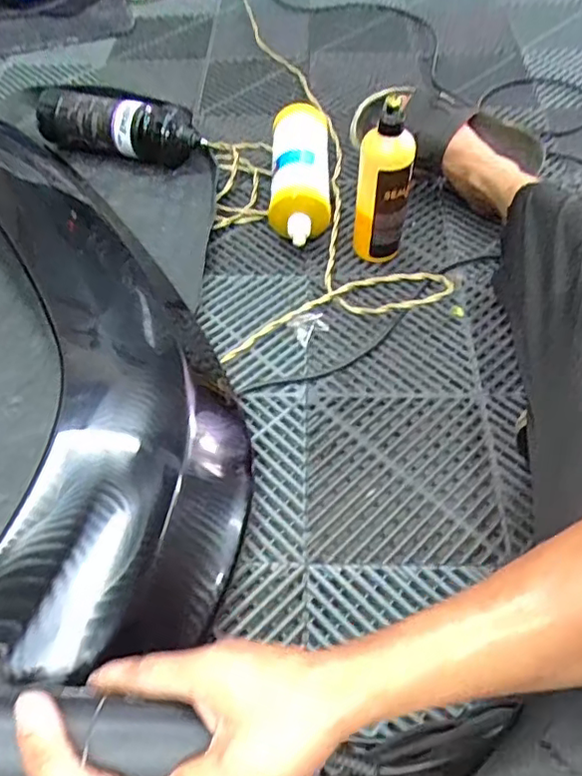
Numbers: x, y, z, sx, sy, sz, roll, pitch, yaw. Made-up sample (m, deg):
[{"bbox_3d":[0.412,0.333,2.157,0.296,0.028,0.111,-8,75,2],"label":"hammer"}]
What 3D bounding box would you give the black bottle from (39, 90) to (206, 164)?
[{"bbox_3d":[-0.268,-0.408,0.929,0.279,0.063,0.071,13,57,10],"label":"black bottle"}]

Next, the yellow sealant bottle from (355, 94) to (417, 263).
[{"bbox_3d":[0.115,-0.244,0.754,0.065,0.212,0.055,10,56,8],"label":"yellow sealant bottle"}]

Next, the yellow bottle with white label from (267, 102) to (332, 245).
[{"bbox_3d":[0.013,-0.301,0.858,0.084,0.097,0.244,0,56,1],"label":"yellow bottle with white label"}]

